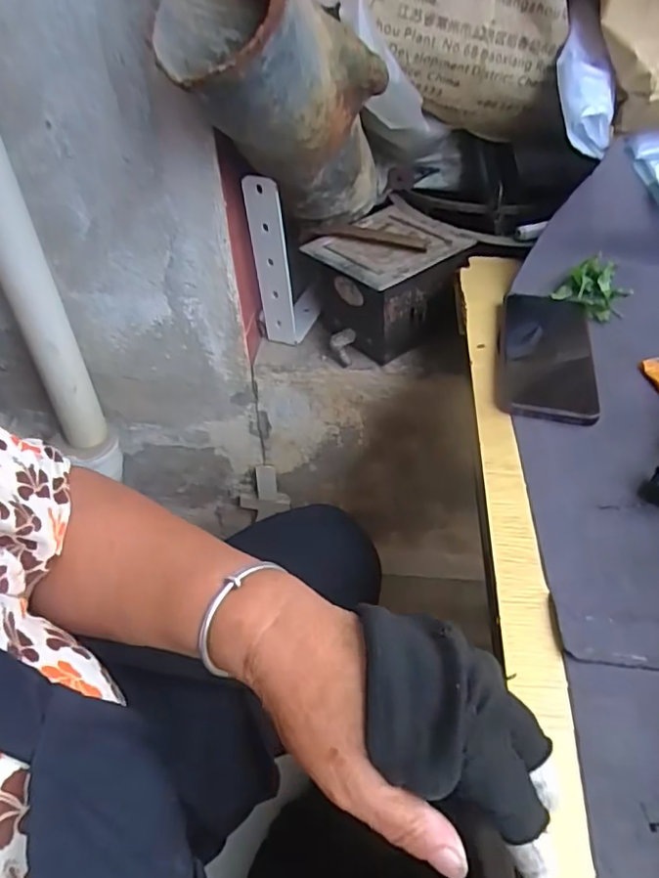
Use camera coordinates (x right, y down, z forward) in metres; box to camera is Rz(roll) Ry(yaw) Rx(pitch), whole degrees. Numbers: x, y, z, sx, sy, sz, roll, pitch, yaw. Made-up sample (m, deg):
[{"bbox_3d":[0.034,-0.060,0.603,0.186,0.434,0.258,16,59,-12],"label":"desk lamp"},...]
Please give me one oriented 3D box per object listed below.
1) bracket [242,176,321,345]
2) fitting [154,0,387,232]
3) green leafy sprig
[{"bbox_3d":[-0.050,-0.204,0.668,0.049,0.206,0.092,11,46,14],"label":"bracket"},{"bbox_3d":[-0.026,-0.271,0.523,0.101,0.314,0.122,23,90,21],"label":"fitting"},{"bbox_3d":[0.260,-0.152,0.588,0.066,0.024,0.076,16,47,16],"label":"green leafy sprig"}]

